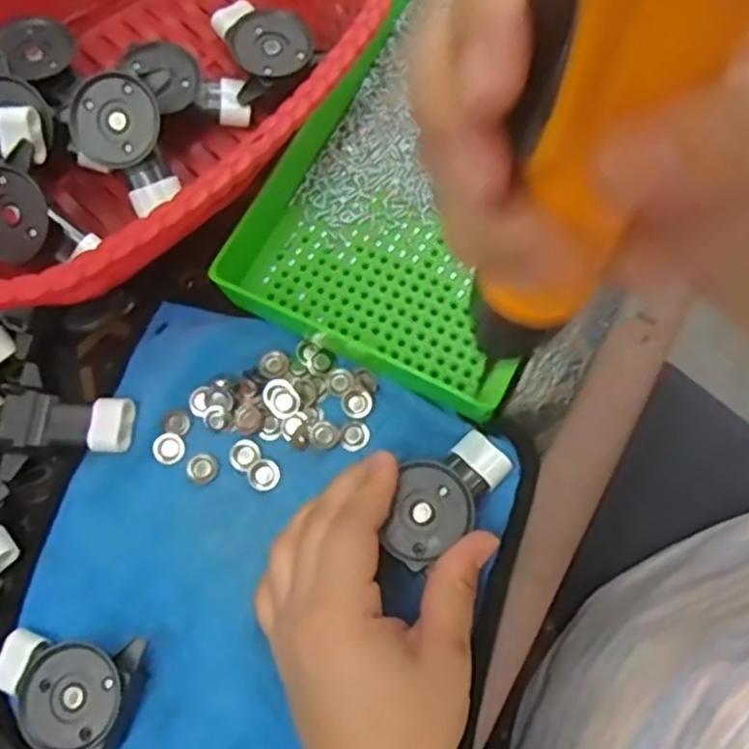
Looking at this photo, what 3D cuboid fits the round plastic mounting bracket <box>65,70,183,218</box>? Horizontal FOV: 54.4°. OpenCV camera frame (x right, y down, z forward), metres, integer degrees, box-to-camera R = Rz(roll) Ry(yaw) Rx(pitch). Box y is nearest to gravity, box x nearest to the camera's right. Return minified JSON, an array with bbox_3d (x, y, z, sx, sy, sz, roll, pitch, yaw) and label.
[{"bbox_3d":[-0.120,-0.110,0.353,0.045,0.023,0.062,-10,107,5],"label":"round plastic mounting bracket"}]

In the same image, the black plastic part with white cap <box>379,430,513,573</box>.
[{"bbox_3d":[0.029,0.052,0.315,0.034,0.013,0.066,40,64,11],"label":"black plastic part with white cap"}]

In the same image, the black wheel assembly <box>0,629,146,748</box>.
[{"bbox_3d":[-0.134,0.129,0.310,0.062,0.023,0.051,23,76,11],"label":"black wheel assembly"}]

